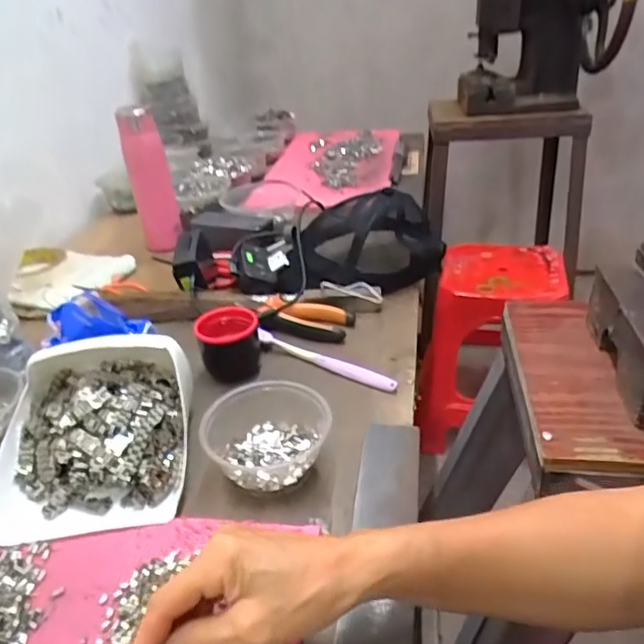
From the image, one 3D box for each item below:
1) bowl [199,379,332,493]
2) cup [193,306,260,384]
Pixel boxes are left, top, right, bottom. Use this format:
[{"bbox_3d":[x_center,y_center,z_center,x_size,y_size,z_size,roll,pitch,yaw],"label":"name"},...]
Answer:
[{"bbox_3d":[-0.049,0.093,0.487,0.107,0.049,0.111,-4,31,2],"label":"bowl"},{"bbox_3d":[-0.100,0.028,0.607,0.066,0.067,0.059,-7,32,-6],"label":"cup"}]

